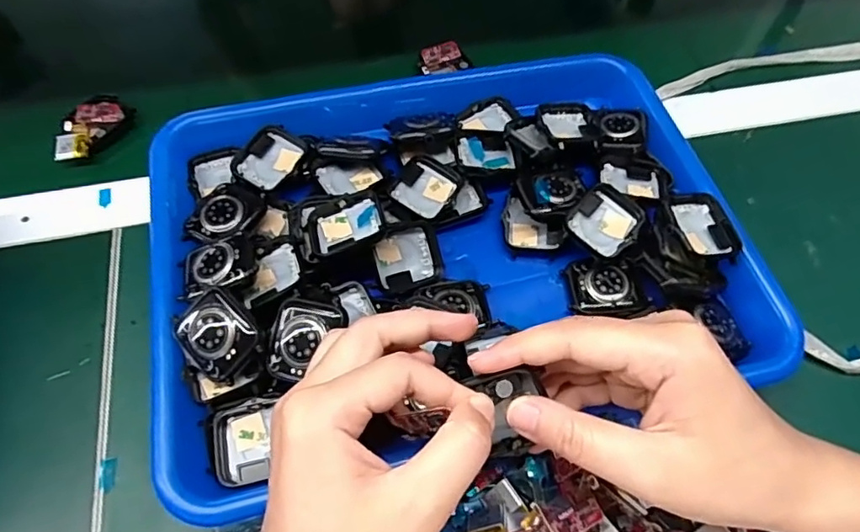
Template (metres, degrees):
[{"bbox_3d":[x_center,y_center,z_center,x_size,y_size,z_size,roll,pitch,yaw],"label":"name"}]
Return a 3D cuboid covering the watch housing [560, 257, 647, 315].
[{"bbox_3d":[0.100,0.012,0.317,0.042,0.014,0.032,-4,60,-4],"label":"watch housing"}]

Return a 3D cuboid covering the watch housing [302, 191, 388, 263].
[{"bbox_3d":[-0.048,-0.023,0.305,0.045,0.011,0.034,-12,60,-8],"label":"watch housing"}]

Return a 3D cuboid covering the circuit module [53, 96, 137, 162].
[{"bbox_3d":[-0.244,-0.099,0.401,0.032,0.015,0.065,19,61,10],"label":"circuit module"}]

